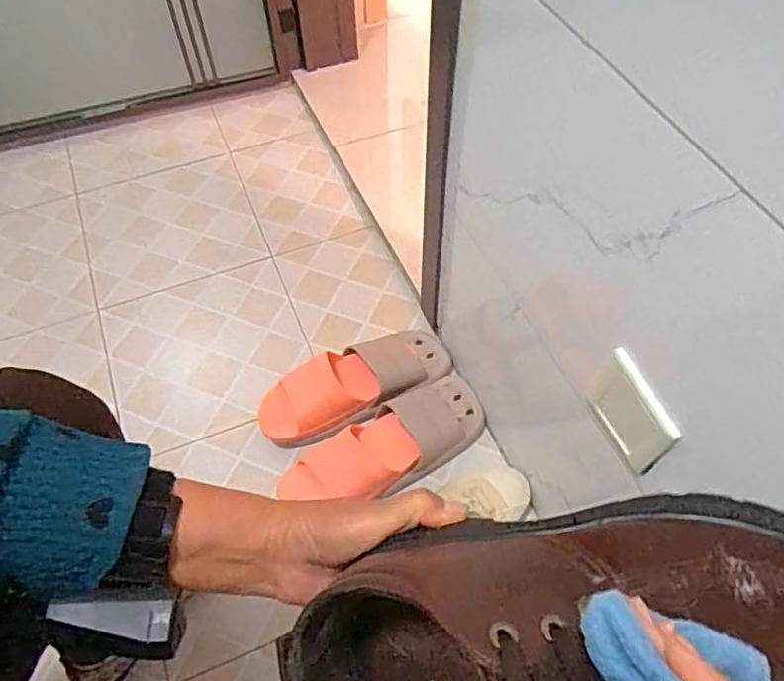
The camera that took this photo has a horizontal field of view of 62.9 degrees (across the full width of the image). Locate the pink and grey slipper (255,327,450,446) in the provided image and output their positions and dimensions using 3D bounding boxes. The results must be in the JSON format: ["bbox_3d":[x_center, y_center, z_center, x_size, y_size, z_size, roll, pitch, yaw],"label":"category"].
[{"bbox_3d":[-0.050,0.059,0.926,0.293,0.064,0.106,-28,61,-17],"label":"pink and grey slipper"}]

